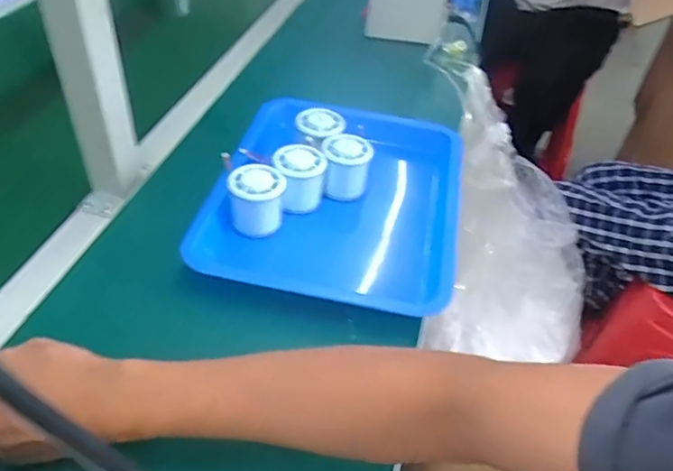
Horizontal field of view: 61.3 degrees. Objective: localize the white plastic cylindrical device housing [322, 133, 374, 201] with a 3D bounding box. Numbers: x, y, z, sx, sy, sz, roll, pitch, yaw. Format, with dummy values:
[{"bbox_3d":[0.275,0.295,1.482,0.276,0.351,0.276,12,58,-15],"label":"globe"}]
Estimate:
[{"bbox_3d":[0.011,-0.080,0.652,0.053,0.054,0.054,3,43,-3],"label":"white plastic cylindrical device housing"}]

